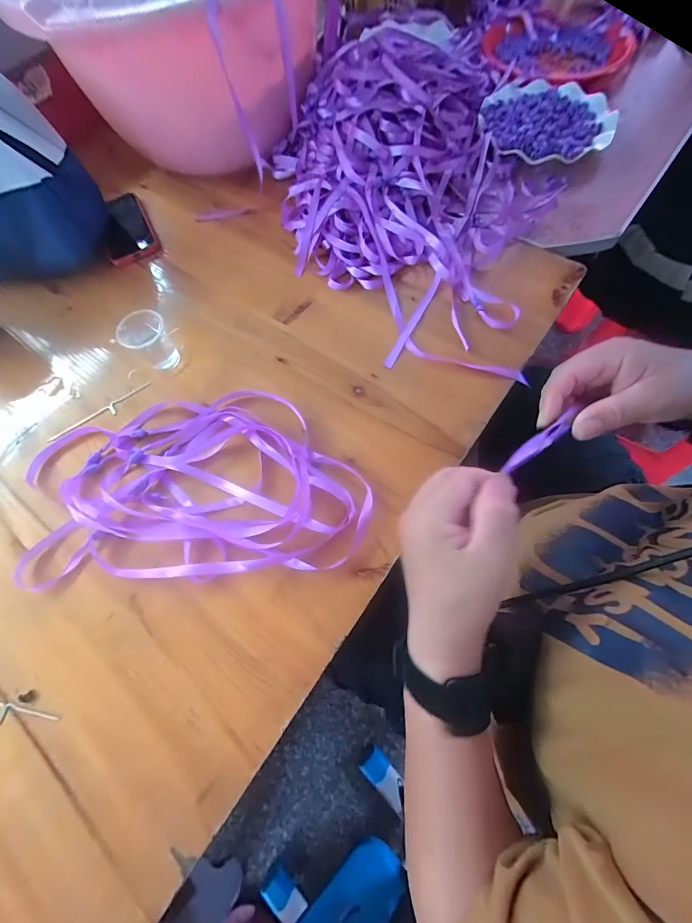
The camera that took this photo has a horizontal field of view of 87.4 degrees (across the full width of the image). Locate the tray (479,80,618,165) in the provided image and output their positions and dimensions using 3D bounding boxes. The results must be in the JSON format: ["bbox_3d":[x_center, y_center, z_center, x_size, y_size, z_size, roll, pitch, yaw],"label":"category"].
[{"bbox_3d":[0.285,-0.490,0.510,0.175,0.020,0.192,17,69,10],"label":"tray"}]

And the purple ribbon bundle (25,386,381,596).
[{"bbox_3d":[-0.148,0.019,0.358,0.325,0.018,0.186,-6,67,1],"label":"purple ribbon bundle"}]

